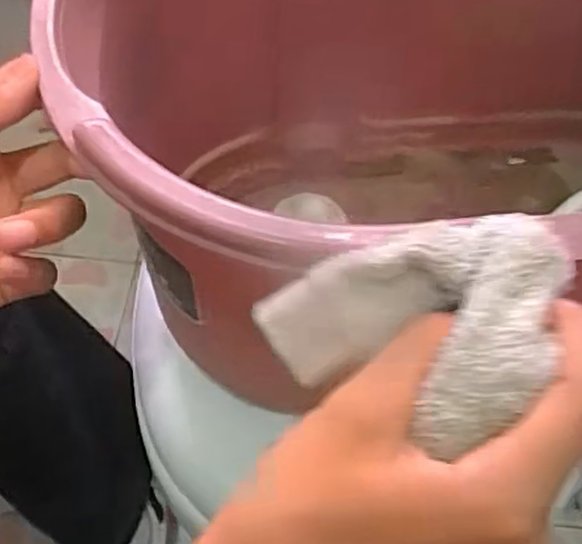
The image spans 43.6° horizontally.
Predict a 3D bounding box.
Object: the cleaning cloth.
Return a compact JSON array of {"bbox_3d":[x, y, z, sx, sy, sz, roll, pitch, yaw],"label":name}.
[{"bbox_3d":[0.042,0.019,0.218,0.086,0.035,0.064,-14,58,-11],"label":"cleaning cloth"}]

